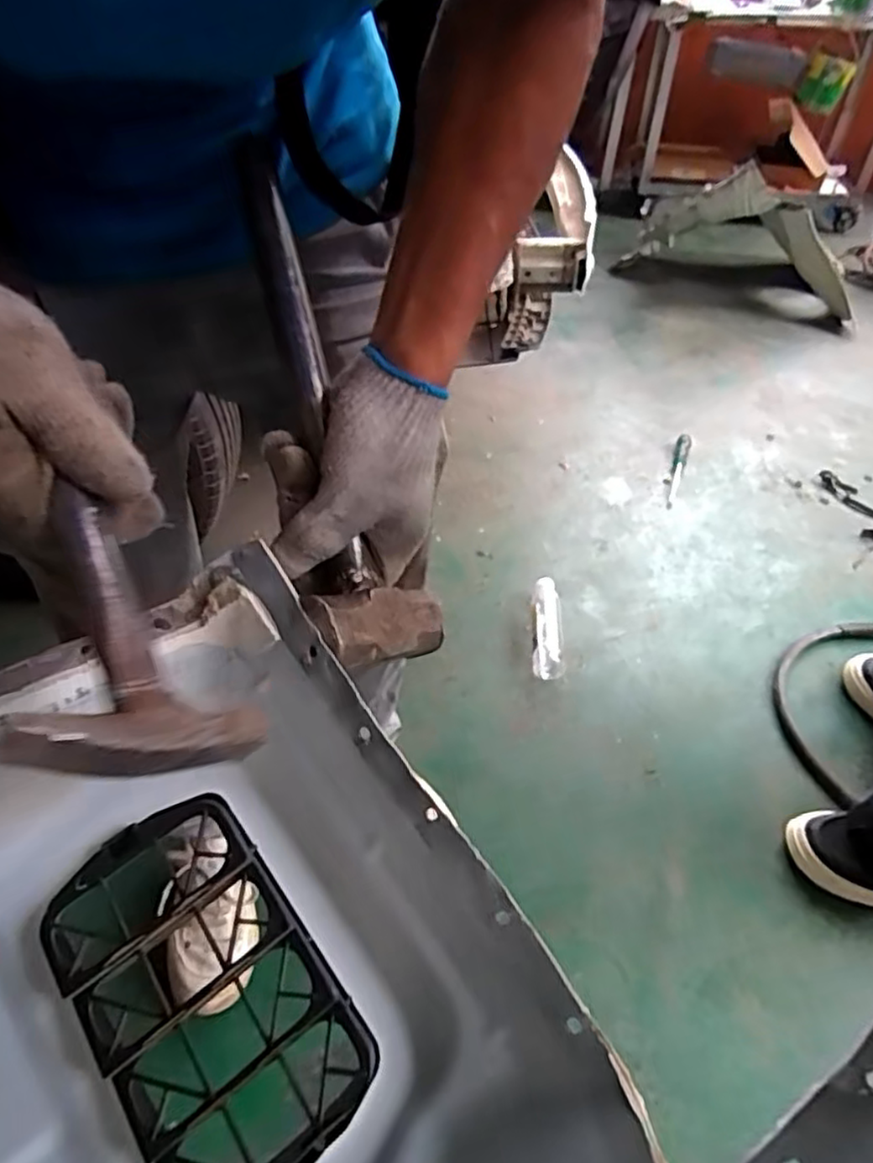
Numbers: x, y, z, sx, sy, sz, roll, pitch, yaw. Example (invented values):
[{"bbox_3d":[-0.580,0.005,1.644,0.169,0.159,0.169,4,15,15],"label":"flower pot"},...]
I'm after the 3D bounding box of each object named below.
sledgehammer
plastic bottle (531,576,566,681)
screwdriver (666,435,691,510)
[{"bbox_3d":[-0.069,-0.105,0.377,0.084,0.069,0.309,-14,82,-17],"label":"sledgehammer"},{"bbox_3d":[0.192,0.077,1.163,0.054,0.050,0.222,5,45,4],"label":"plastic bottle"},{"bbox_3d":[0.554,-0.259,1.514,0.032,0.033,0.250,16,45,14],"label":"screwdriver"}]

